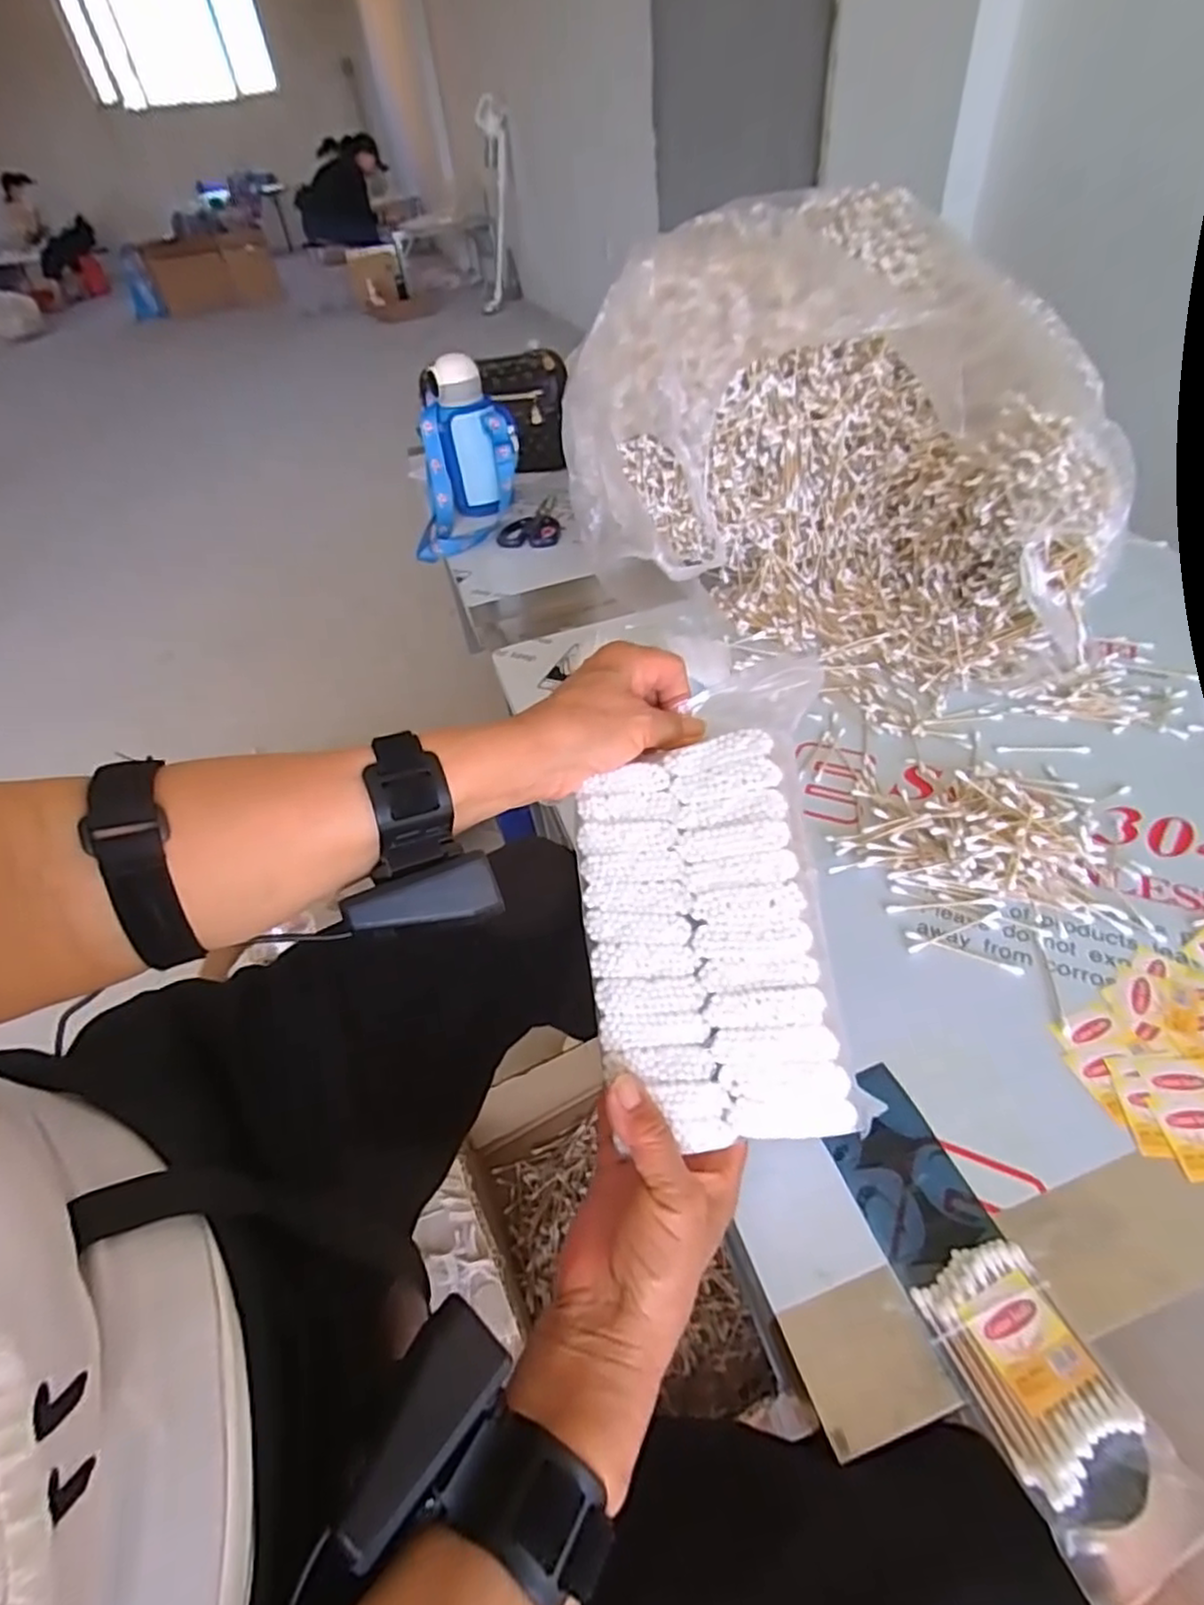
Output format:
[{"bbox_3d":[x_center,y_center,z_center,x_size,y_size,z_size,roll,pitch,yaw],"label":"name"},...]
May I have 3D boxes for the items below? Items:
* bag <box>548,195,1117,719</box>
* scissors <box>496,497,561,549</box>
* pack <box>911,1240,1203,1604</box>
[{"bbox_3d":[0.268,-0.400,0.750,0.582,0.324,0.459,32,56,33],"label":"bag"},{"bbox_3d":[-0.110,-0.424,1.051,0.093,0.018,0.151,-4,44,4],"label":"scissors"},{"bbox_3d":[0.198,0.265,0.306,0.064,0.016,0.111,-19,45,-12],"label":"pack"}]

